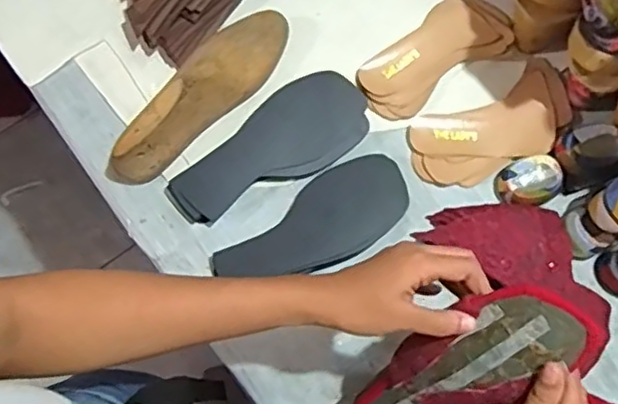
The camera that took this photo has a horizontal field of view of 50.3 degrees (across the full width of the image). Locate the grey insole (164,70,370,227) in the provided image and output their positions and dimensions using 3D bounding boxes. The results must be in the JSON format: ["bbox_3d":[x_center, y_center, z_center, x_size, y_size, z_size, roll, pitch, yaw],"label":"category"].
[{"bbox_3d":[-0.041,-0.054,0.699,0.223,0.016,0.092,-35,78,-8],"label":"grey insole"}]

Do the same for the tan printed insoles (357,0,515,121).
[{"bbox_3d":[0.138,-0.161,0.725,0.177,0.021,0.084,-39,79,-9],"label":"tan printed insoles"}]

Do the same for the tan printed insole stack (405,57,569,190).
[{"bbox_3d":[0.201,-0.078,0.714,0.187,0.011,0.090,-28,77,-7],"label":"tan printed insole stack"}]

